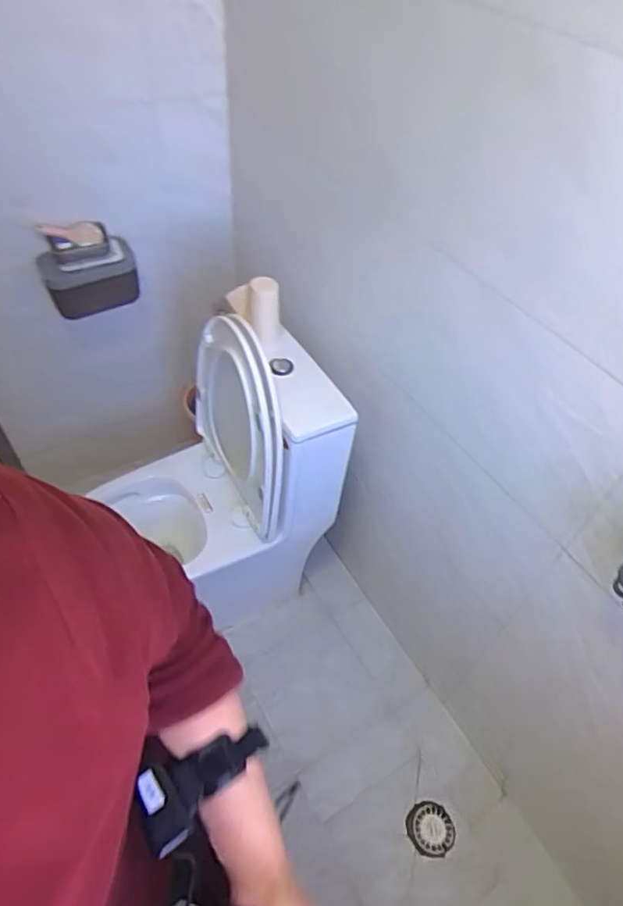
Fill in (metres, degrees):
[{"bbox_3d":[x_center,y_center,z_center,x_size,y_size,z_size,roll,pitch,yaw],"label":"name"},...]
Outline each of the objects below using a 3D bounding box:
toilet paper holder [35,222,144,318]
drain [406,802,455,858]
[{"bbox_3d":[-0.506,-0.412,1.263,0.193,0.178,0.112,-24,55,-23],"label":"toilet paper holder"},{"bbox_3d":[0.274,0.866,1.274,0.106,0.008,0.101,5,49,-1],"label":"drain"}]

